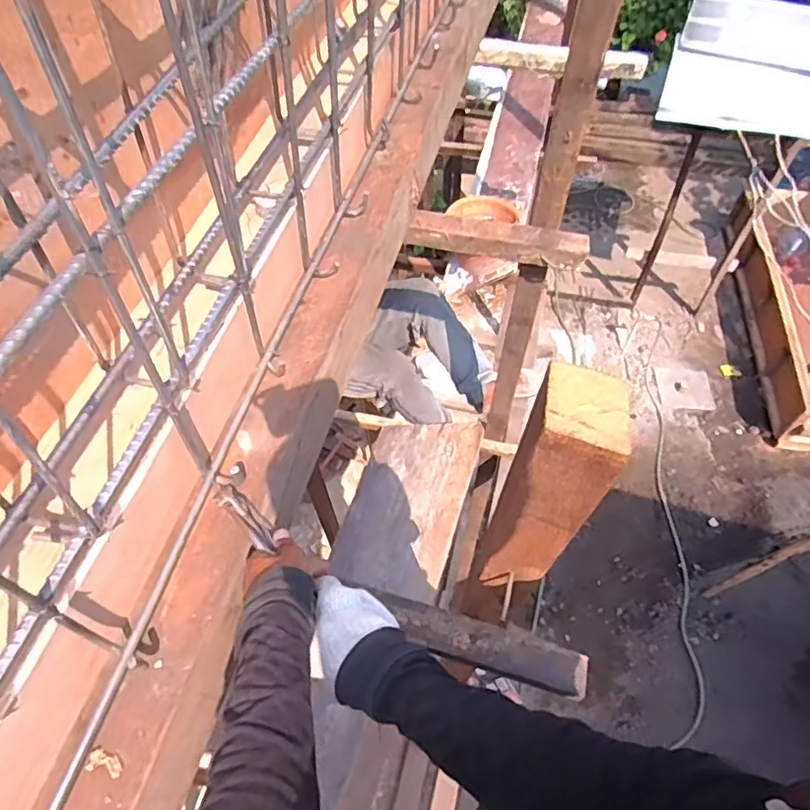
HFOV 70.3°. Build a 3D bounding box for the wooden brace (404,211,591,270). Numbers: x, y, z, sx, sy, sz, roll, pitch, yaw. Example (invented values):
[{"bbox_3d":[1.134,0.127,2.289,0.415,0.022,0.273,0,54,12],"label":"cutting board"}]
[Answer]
[{"bbox_3d":[0.167,-0.301,1.051,0.323,0.061,0.039,11,57,9],"label":"wooden brace"}]

